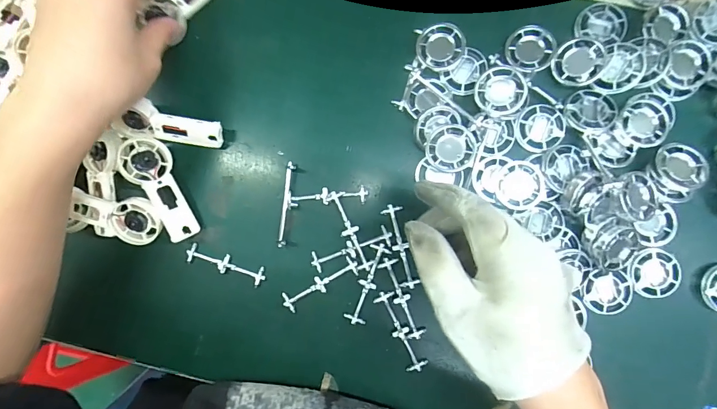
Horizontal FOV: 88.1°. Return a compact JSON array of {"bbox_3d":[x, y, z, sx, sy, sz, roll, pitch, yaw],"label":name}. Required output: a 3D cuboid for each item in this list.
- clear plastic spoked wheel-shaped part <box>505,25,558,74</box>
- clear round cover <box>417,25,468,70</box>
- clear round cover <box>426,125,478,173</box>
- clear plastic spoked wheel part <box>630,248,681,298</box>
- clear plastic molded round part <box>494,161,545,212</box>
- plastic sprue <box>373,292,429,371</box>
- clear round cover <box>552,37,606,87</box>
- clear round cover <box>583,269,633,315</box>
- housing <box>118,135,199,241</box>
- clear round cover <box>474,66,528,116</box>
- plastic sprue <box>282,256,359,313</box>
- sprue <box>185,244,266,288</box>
[{"bbox_3d":[0.141,-0.128,0.304,0.038,0.004,0.037,0,88,3],"label":"clear plastic spoked wheel-shaped part"},{"bbox_3d":[0.068,-0.130,0.305,0.037,0.008,0.036,0,88,3],"label":"clear round cover"},{"bbox_3d":[0.074,-0.044,0.297,0.039,0.008,0.036,-1,86,8],"label":"clear round cover"},{"bbox_3d":[0.240,0.055,0.301,0.037,0.008,0.039,0,88,3],"label":"clear plastic spoked wheel part"},{"bbox_3d":[0.130,-0.015,0.300,0.035,0.009,0.038,0,88,3],"label":"clear plastic molded round part"},{"bbox_3d":[0.036,0.108,0.314,0.018,0.004,0.071,-26,87,1],"label":"plastic sprue"},{"bbox_3d":[0.179,-0.116,0.300,0.037,0.006,0.037,0,88,3],"label":"clear round cover"},{"bbox_3d":[0.203,0.071,0.301,0.037,0.005,0.036,0,88,3],"label":"clear round cover"},{"bbox_3d":[-0.167,-0.012,0.314,0.033,0.024,0.091,-29,87,1],"label":"housing"},{"bbox_3d":[0.112,-0.089,0.293,0.036,0.005,0.037,1,93,18],"label":"clear round cover"},{"bbox_3d":[-0.032,0.069,0.318,0.071,0.004,0.017,-29,87,1],"label":"plastic sprue"},{"bbox_3d":[-0.116,0.053,0.323,0.071,0.004,0.017,19,89,3],"label":"sprue"}]

